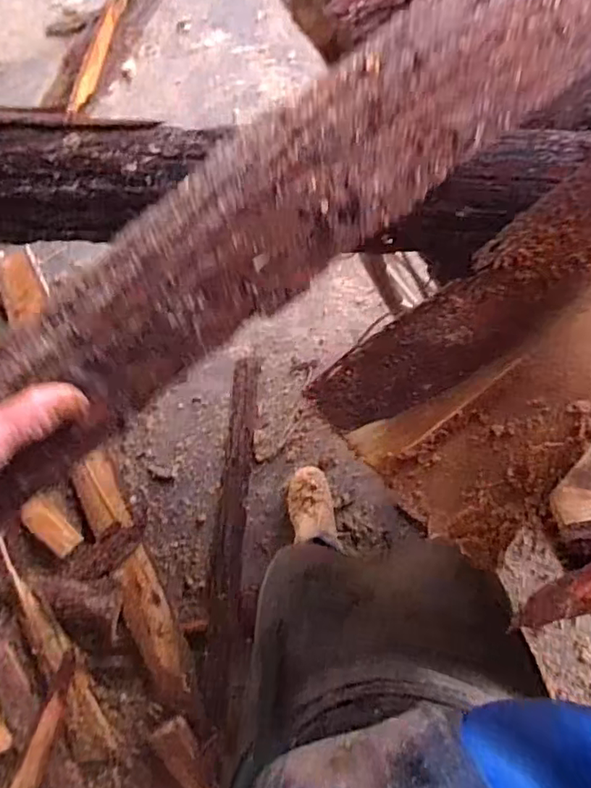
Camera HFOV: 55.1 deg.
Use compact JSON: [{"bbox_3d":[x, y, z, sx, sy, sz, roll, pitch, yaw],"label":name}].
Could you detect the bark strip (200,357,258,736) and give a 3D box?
[{"bbox_3d":[-0.157,0.352,1.347,0.076,0.031,0.859,5,88,7],"label":"bark strip"}]

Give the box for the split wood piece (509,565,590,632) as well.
[{"bbox_3d":[0.266,0.186,0.521,0.137,0.024,0.043,-26,88,5],"label":"split wood piece"}]

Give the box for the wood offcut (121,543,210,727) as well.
[{"bbox_3d":[-0.325,0.586,1.360,0.108,0.037,0.429,-23,89,5],"label":"wood offcut"}]

